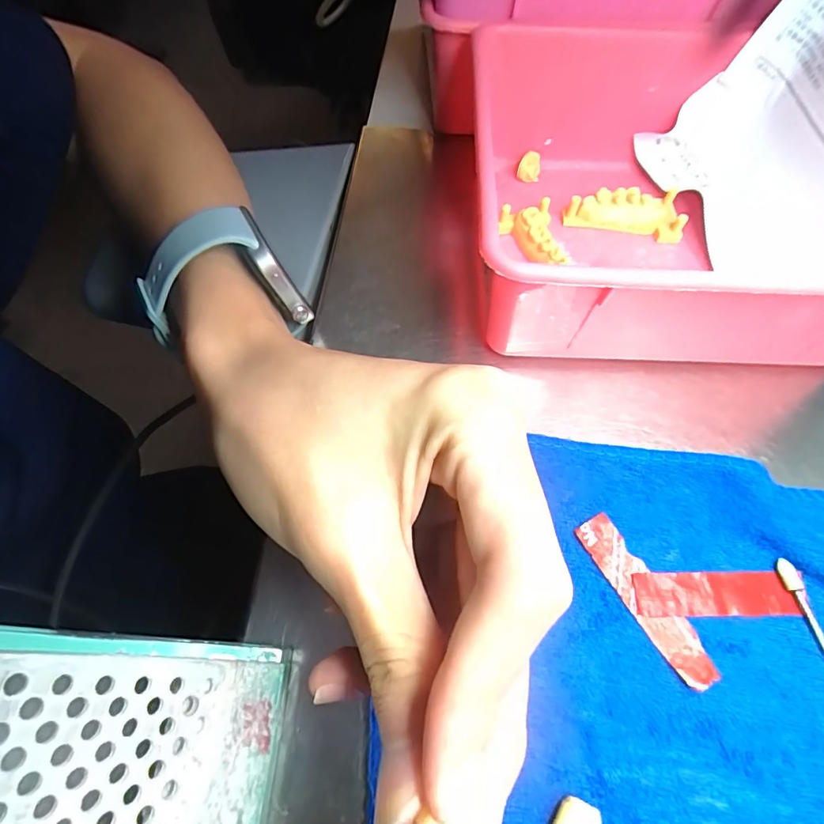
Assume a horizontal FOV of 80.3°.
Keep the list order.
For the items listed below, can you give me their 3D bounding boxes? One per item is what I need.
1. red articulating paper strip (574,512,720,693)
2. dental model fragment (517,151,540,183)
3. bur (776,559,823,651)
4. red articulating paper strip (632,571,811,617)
[{"bbox_3d":[0.079,0.062,0.165,0.014,0.004,0.058,-28,66,-14],"label":"red articulating paper strip"},{"bbox_3d":[0.060,-0.126,0.252,0.011,0.015,0.006,11,64,4],"label":"dental model fragment"},{"bbox_3d":[0.133,0.071,0.159,0.005,0.004,0.046,-12,65,-8],"label":"bur"},{"bbox_3d":[0.104,0.062,0.165,0.056,0.004,0.014,1,64,-1],"label":"red articulating paper strip"}]

